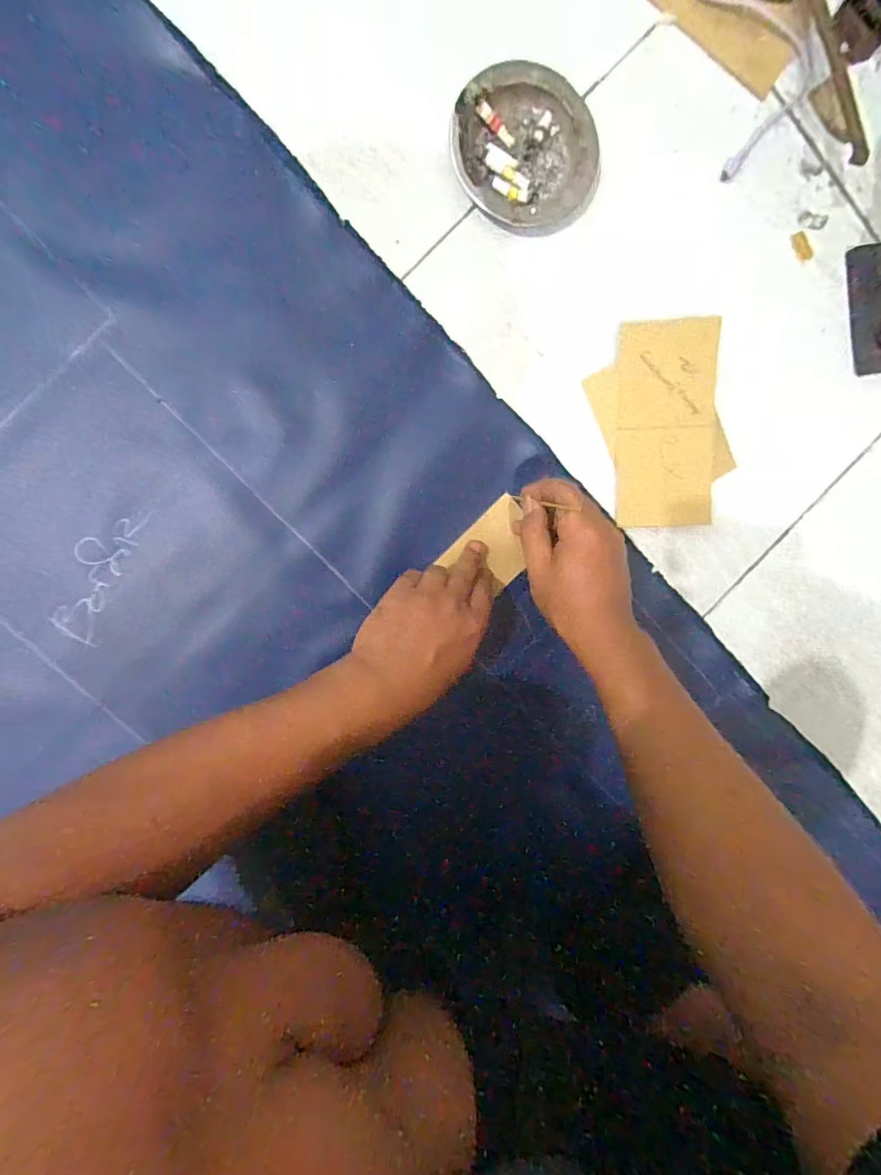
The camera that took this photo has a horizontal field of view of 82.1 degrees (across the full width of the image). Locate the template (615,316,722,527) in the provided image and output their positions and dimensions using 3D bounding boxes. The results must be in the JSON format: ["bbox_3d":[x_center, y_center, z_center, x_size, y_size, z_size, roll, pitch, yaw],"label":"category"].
[{"bbox_3d":[0.198,-0.140,0.443,0.083,0.007,0.170,-3,101,2],"label":"template"}]

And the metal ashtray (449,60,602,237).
[{"bbox_3d":[0.067,-0.345,0.404,0.116,0.024,0.106,4,96,-7],"label":"metal ashtray"}]

